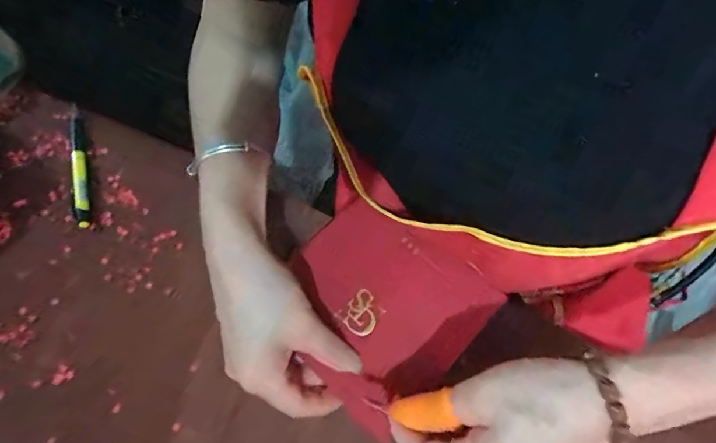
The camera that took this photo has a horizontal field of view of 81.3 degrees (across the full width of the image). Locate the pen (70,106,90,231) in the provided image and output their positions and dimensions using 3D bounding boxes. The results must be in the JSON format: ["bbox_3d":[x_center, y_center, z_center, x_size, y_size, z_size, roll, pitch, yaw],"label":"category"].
[{"bbox_3d":[-0.256,-0.057,0.379,0.017,0.010,0.134,-16,70,-4],"label":"pen"}]

